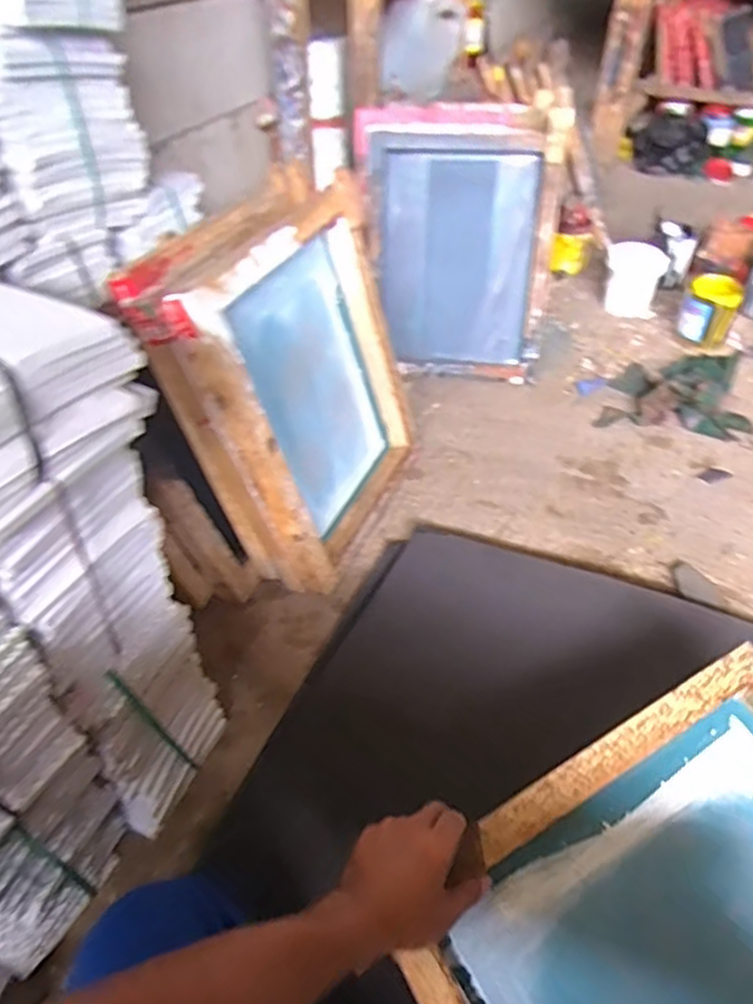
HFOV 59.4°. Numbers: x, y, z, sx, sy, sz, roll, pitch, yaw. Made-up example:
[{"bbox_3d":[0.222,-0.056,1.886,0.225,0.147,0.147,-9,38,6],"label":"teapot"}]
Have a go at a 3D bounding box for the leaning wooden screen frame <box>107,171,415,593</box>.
[{"bbox_3d":[-0.105,-0.174,0.987,0.096,0.503,0.401,8,45,34],"label":"leaning wooden screen frame"}]

